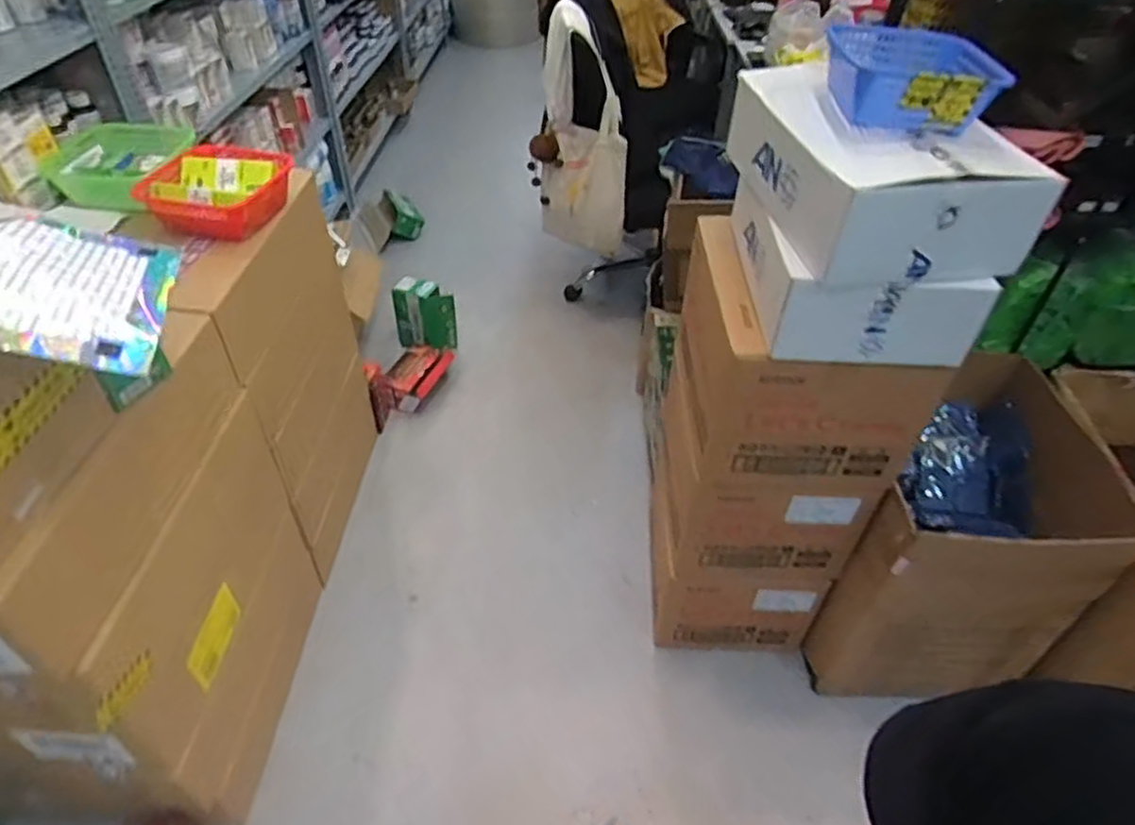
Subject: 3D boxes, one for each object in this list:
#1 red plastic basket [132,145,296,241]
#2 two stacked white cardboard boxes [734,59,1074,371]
[{"bbox_3d":[-0.651,-0.408,1.267,0.193,0.090,0.235,7,43,6],"label":"red plastic basket"},{"bbox_3d":[0.411,-0.288,0.967,0.275,0.271,0.344,-2,43,-4],"label":"two stacked white cardboard boxes"}]

